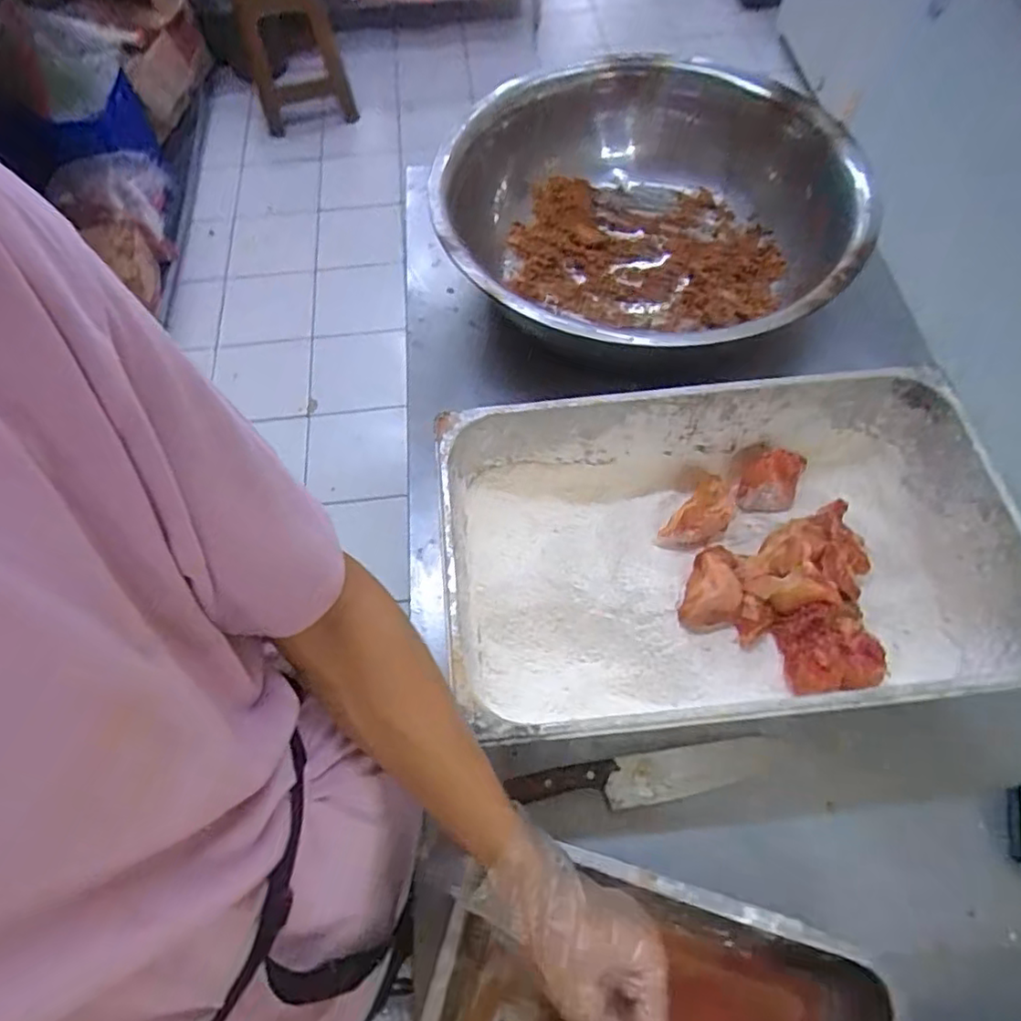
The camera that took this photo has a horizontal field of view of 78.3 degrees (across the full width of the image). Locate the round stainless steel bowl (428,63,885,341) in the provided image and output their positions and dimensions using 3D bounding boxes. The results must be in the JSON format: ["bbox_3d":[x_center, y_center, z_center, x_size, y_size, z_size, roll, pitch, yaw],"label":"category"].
[{"bbox_3d":[0.173,-0.389,0.877,0.495,0.196,0.534,-1,63,2],"label":"round stainless steel bowl"}]

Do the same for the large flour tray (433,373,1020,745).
[{"bbox_3d":[0.206,0.050,0.637,0.521,0.150,0.321,-6,63,-1],"label":"large flour tray"}]

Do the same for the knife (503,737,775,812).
[{"bbox_3d":[0.130,0.259,0.604,0.258,0.026,0.045,-8,63,-2],"label":"knife"}]

